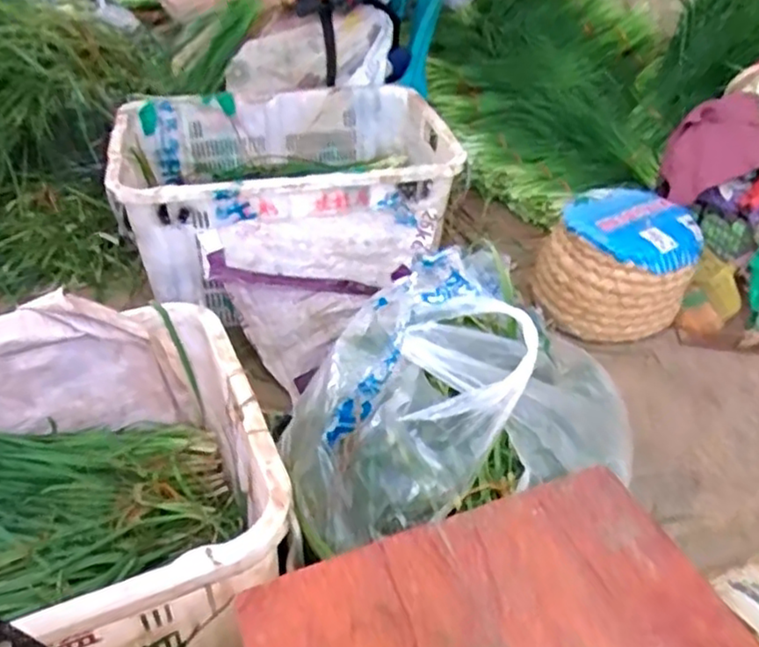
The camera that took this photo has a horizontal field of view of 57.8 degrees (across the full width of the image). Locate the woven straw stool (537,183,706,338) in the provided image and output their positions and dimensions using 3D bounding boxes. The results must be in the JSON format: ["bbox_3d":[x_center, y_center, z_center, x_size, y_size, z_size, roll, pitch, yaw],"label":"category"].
[{"bbox_3d":[0.483,-0.130,1.430,0.299,0.217,0.243,14,40,17],"label":"woven straw stool"}]

